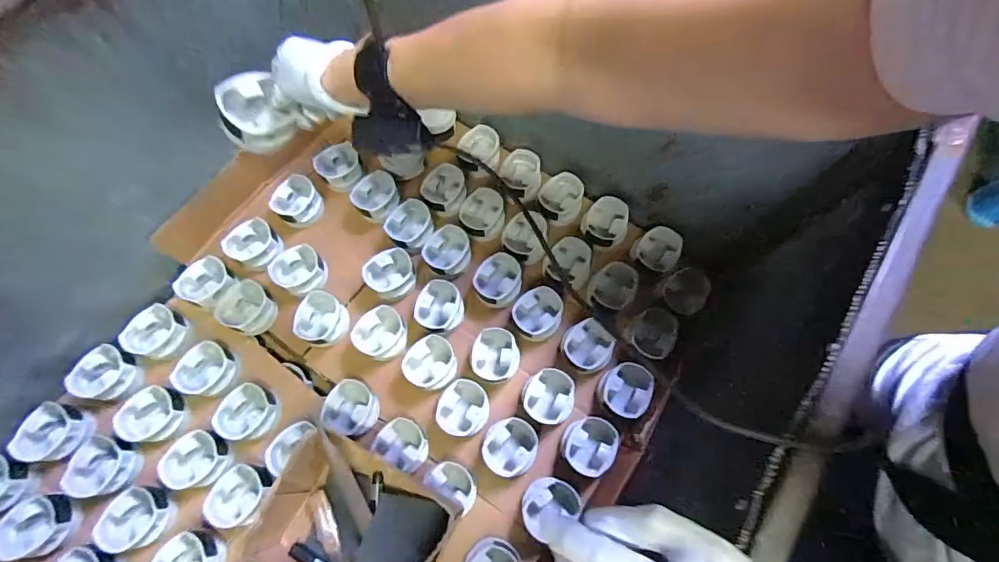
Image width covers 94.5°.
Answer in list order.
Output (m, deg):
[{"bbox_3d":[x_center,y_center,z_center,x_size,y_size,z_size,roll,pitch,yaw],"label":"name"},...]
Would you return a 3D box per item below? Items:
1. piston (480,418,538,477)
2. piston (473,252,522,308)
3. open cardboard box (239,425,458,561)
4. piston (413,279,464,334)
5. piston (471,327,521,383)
[{"bbox_3d":[0.014,0.233,0.652,0.075,0.035,0.077,7,70,3],"label":"piston"},{"bbox_3d":[-0.002,0.001,0.736,0.073,0.039,0.082,22,72,8],"label":"piston"},{"bbox_3d":[-0.175,0.308,0.564,0.205,0.103,0.165,29,73,10],"label":"open cardboard box"},{"bbox_3d":[-0.092,0.043,0.720,0.072,0.035,0.079,0,70,0],"label":"piston"},{"bbox_3d":[-0.007,0.112,0.695,0.073,0.039,0.076,5,70,2],"label":"piston"}]

